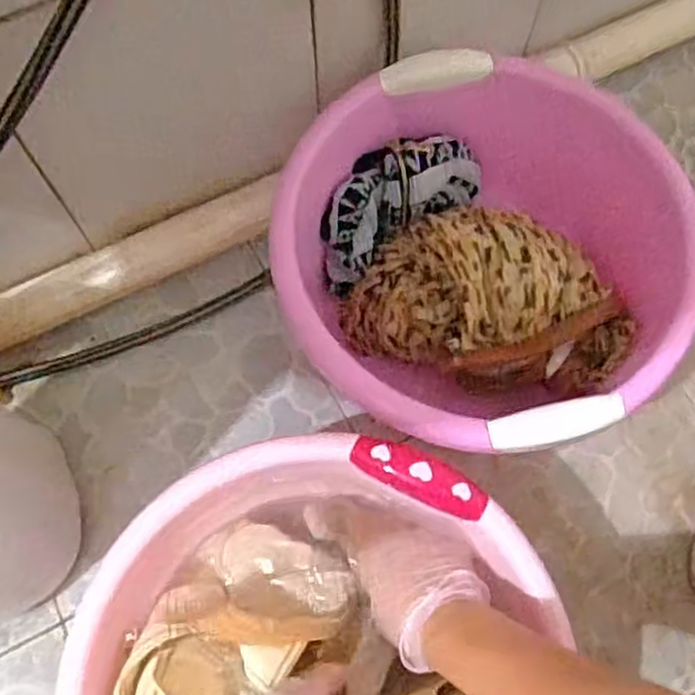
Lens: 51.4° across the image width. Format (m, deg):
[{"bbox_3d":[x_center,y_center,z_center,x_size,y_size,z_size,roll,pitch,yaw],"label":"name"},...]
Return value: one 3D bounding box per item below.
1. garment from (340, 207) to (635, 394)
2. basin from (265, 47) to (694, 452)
[{"bbox_3d":[0.125,-0.042,0.641,0.233,0.081,0.146,23,70,9],"label":"garment"},{"bbox_3d":[0.107,-0.070,0.624,0.308,0.133,0.333,0,69,1],"label":"basin"}]

